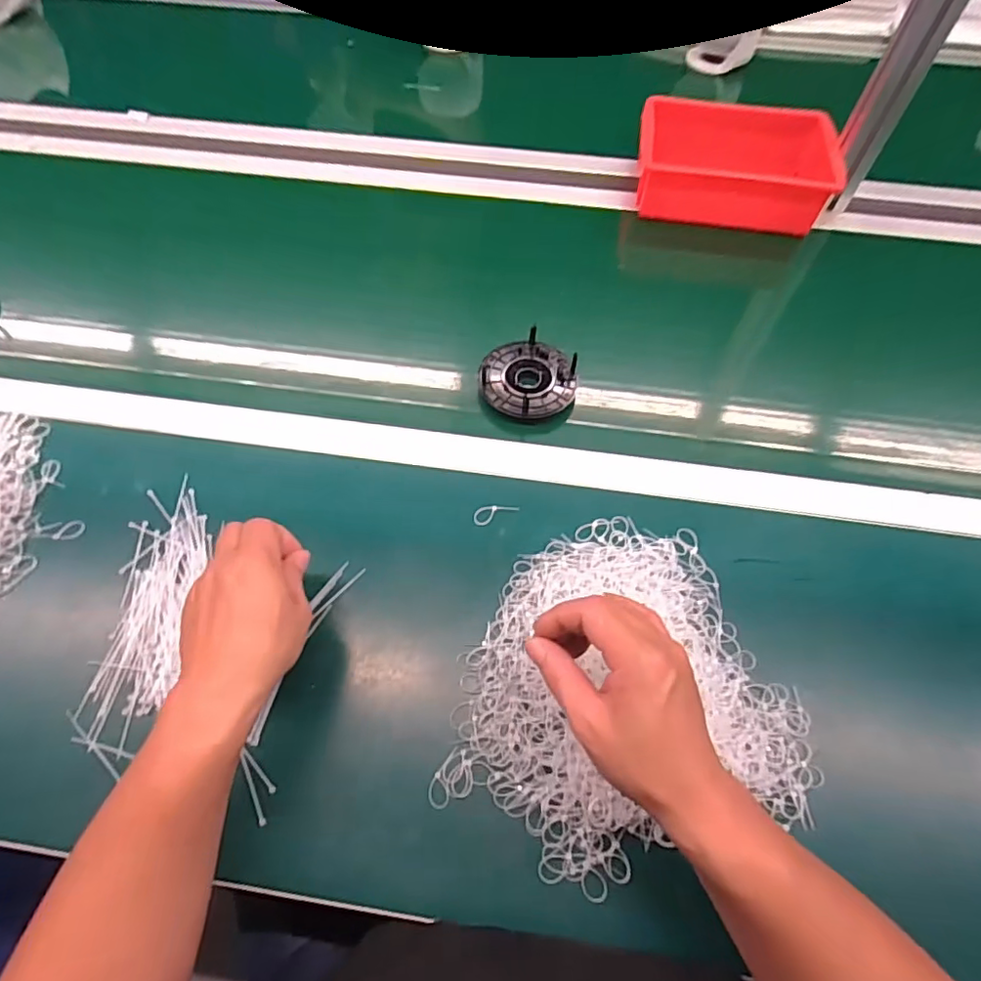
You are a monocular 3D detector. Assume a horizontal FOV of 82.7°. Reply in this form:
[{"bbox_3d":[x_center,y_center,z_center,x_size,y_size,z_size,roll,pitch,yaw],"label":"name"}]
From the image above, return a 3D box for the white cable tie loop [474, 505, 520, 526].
[{"bbox_3d":[0.005,0.020,0.519,0.043,0.004,0.016,-20,63,-13],"label":"white cable tie loop"}]

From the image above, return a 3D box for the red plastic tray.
[{"bbox_3d":[0.309,-0.424,0.726,0.242,0.075,0.163,13,61,4],"label":"red plastic tray"}]

